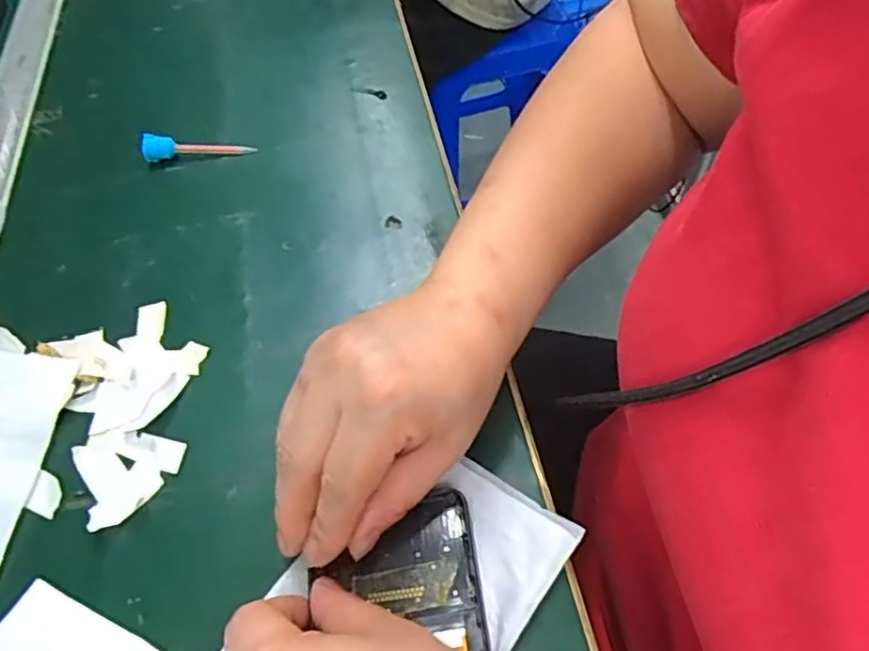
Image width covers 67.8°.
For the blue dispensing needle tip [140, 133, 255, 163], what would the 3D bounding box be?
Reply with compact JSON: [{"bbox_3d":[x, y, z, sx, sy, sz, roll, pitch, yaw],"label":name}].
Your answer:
[{"bbox_3d":[-0.165,-0.127,0.451,0.078,0.016,0.014,-5,55,-1],"label":"blue dispensing needle tip"}]

